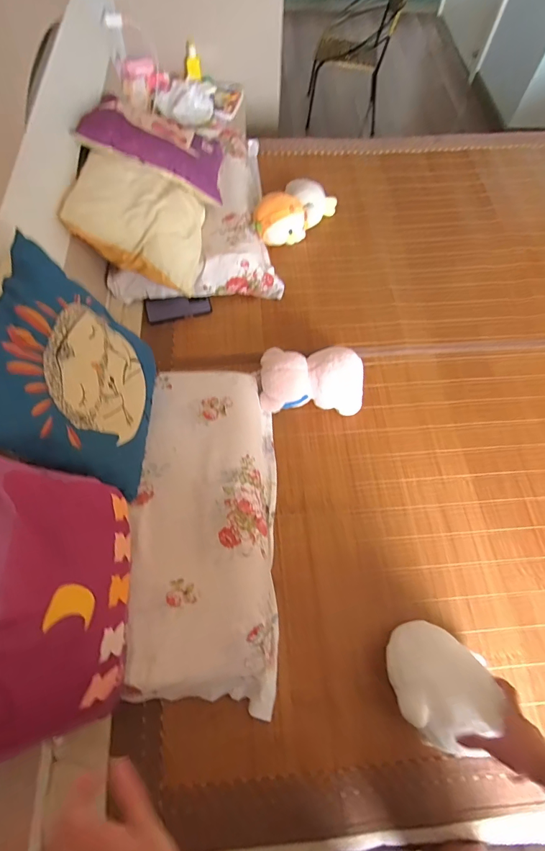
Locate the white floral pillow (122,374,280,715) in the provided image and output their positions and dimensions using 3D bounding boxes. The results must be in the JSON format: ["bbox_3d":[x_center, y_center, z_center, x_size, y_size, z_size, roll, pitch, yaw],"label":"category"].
[{"bbox_3d":[-0.122,0.181,0.792,0.281,0.087,0.619,-1,64,-2],"label":"white floral pillow"}]

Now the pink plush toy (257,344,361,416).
[{"bbox_3d":[0.086,-0.104,0.910,0.226,0.124,0.141,3,69,0],"label":"pink plush toy"}]

